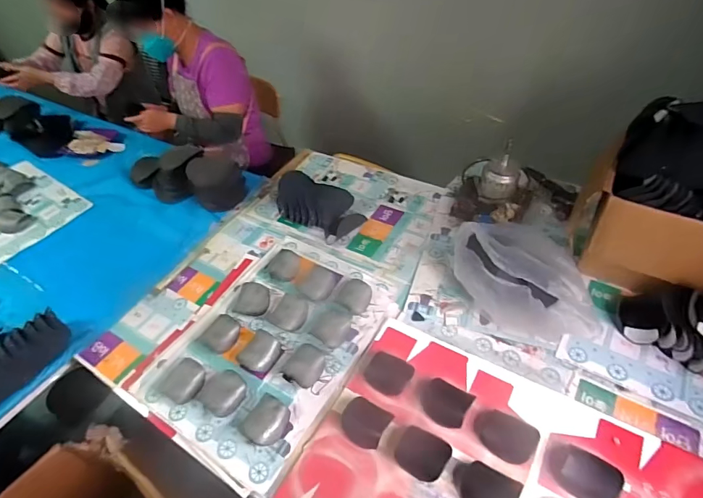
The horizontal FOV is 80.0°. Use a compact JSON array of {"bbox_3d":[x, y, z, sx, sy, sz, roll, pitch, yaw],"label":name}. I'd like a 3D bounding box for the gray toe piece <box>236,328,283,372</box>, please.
[{"bbox_3d":[-0.212,0.232,0.969,0.086,0.041,0.097,15,49,19],"label":"gray toe piece"}]

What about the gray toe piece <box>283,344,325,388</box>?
[{"bbox_3d":[-0.103,0.255,0.937,0.078,0.029,0.104,3,46,9],"label":"gray toe piece"}]

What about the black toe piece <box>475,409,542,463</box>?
[{"bbox_3d":[0.285,0.347,0.778,0.102,0.044,0.062,23,52,25],"label":"black toe piece"}]

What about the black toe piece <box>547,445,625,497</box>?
[{"bbox_3d":[0.413,0.399,0.741,0.118,0.015,0.078,18,51,22],"label":"black toe piece"}]

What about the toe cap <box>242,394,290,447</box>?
[{"bbox_3d":[-0.174,0.349,0.855,0.082,0.036,0.090,23,52,25],"label":"toe cap"}]

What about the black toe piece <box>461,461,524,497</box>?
[{"bbox_3d":[0.239,0.419,0.721,0.092,0.057,0.079,23,52,25],"label":"black toe piece"}]

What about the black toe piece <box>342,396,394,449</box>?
[{"bbox_3d":[0.024,0.343,0.833,0.093,0.024,0.078,23,53,26],"label":"black toe piece"}]

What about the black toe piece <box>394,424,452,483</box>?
[{"bbox_3d":[0.133,0.383,0.784,0.092,0.007,0.078,23,71,28],"label":"black toe piece"}]

